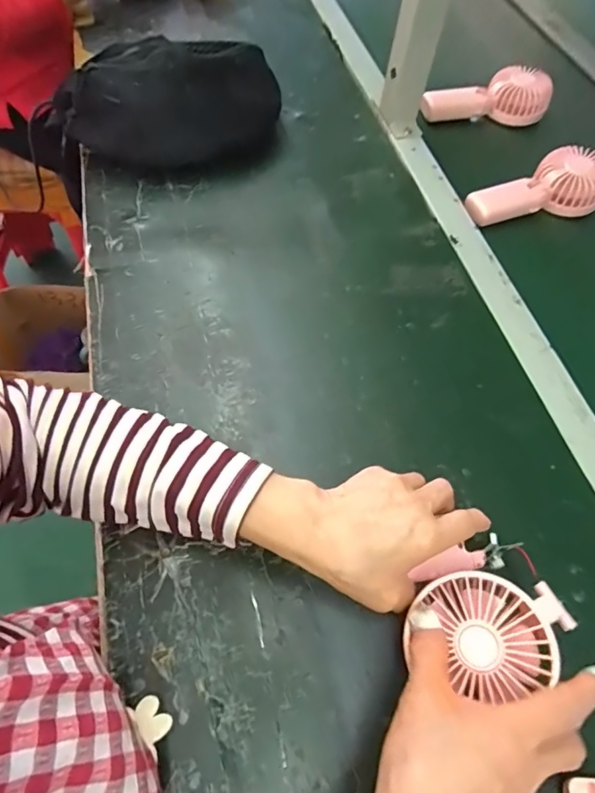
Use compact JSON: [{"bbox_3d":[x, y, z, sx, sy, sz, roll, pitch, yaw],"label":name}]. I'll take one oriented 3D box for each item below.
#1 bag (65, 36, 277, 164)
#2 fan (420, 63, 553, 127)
[{"bbox_3d":[-0.139,-0.337,0.555,0.250,0.104,0.097,-26,65,-18],"label":"bag"},{"bbox_3d":[0.267,-0.424,0.670,0.181,0.045,0.075,-17,63,-13],"label":"fan"}]

